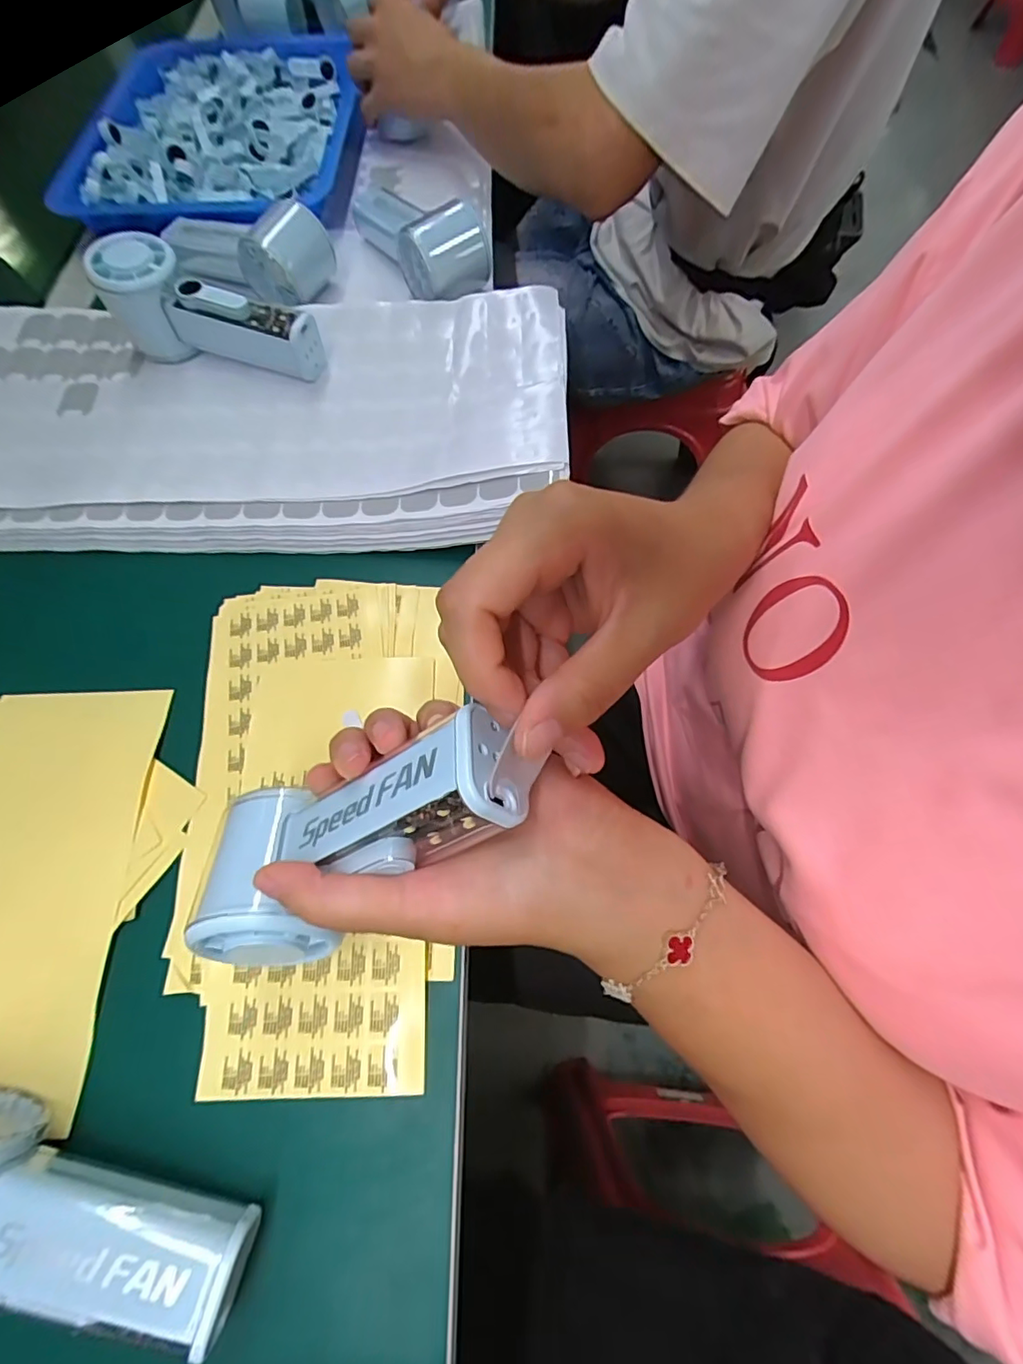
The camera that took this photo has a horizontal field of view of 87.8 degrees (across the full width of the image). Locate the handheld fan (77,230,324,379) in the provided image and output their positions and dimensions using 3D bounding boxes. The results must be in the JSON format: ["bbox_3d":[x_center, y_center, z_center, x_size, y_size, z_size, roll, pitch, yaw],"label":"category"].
[{"bbox_3d":[-0.215,-0.256,0.378,0.157,0.058,0.056,23,71,11],"label":"handheld fan"}]

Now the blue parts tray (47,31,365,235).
[{"bbox_3d":[-0.301,-0.586,0.550,0.281,0.039,0.366,-5,65,1],"label":"blue parts tray"}]

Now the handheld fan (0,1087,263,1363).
[{"bbox_3d":[-0.178,0.213,0.204,0.154,0.058,0.063,17,70,9],"label":"handheld fan"}]

